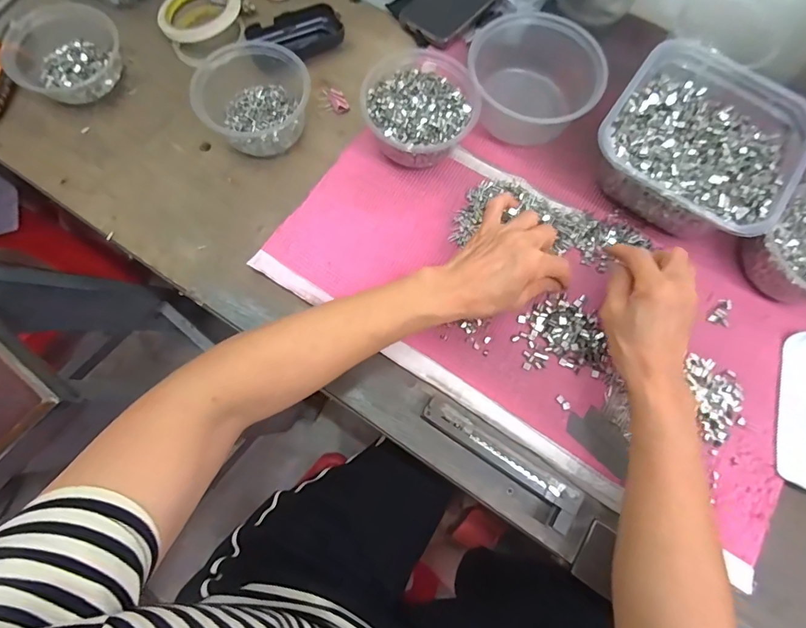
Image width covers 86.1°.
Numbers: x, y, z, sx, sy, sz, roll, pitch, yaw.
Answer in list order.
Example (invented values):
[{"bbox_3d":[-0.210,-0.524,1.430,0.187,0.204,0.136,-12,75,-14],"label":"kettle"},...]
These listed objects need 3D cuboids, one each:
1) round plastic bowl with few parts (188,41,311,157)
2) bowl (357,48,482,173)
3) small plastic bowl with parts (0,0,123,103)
[{"bbox_3d":[-0.156,-0.245,0.460,0.115,0.059,0.132,-6,75,-2],"label":"round plastic bowl with few parts"},{"bbox_3d":[0.016,-0.209,0.448,0.108,0.062,0.116,0,76,0],"label":"bowl"},{"bbox_3d":[-0.371,-0.288,0.479,0.115,0.035,0.115,0,76,0],"label":"small plastic bowl with parts"}]

